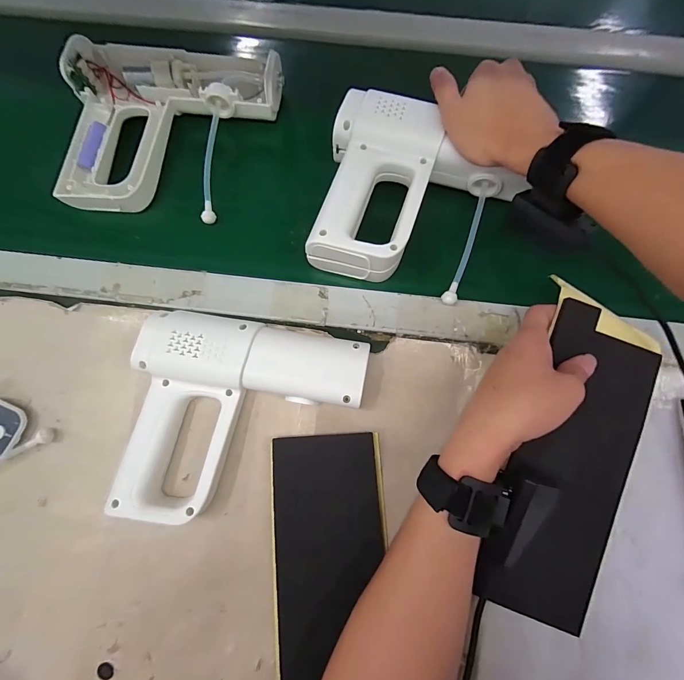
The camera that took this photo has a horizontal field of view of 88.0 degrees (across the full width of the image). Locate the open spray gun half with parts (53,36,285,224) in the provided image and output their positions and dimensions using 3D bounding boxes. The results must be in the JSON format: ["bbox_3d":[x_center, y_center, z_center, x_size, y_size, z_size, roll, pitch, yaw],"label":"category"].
[{"bbox_3d":[-0.174,-0.222,0.372,0.211,0.056,0.178,2,77,1],"label":"open spray gun half with parts"}]

